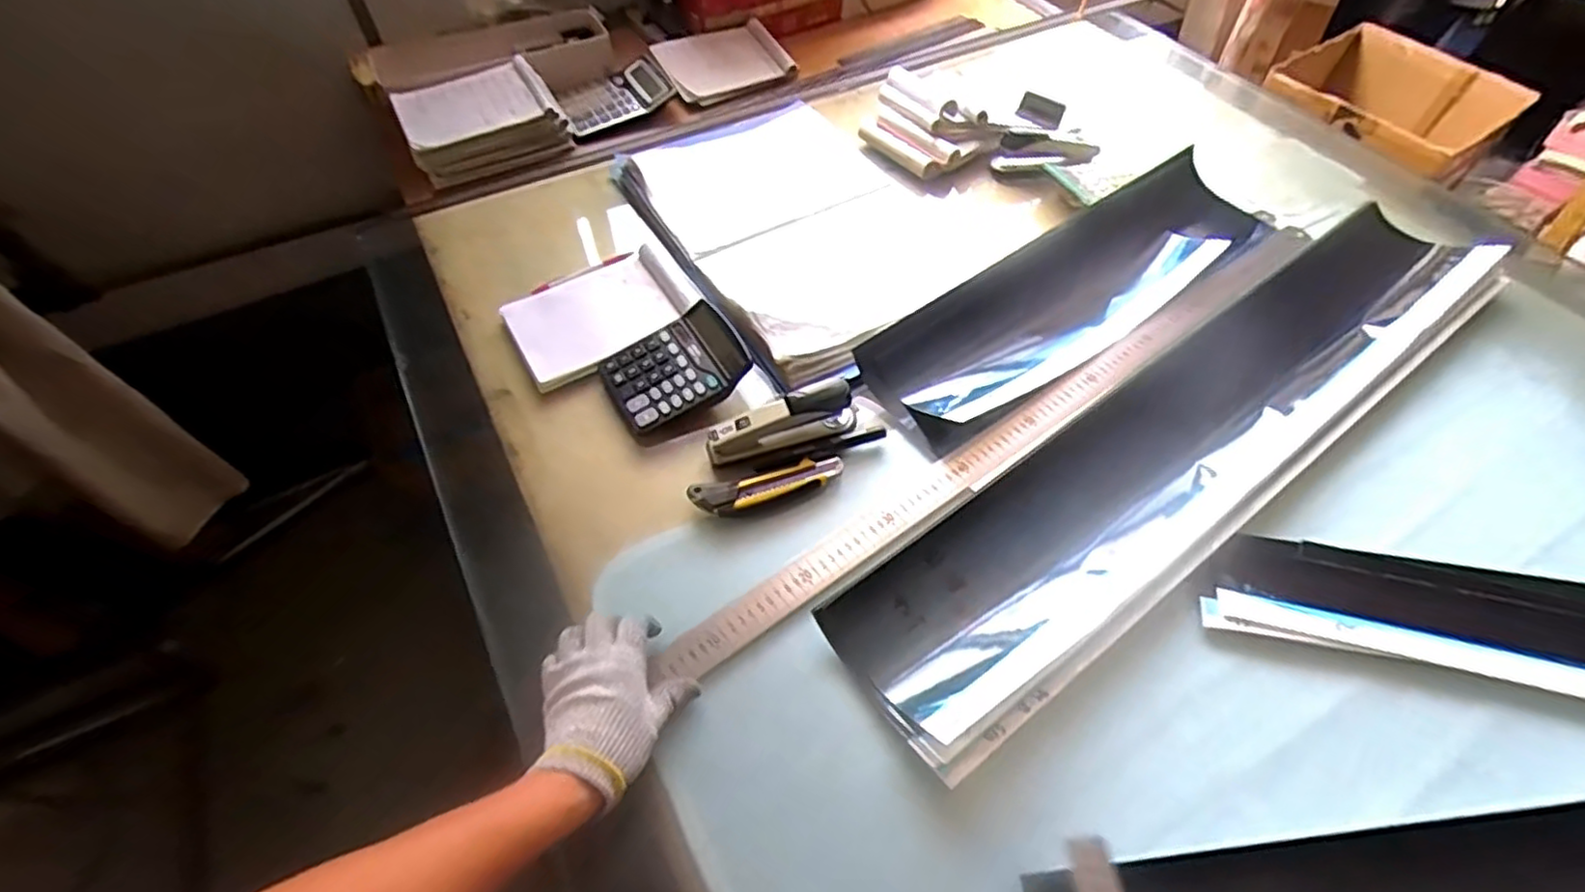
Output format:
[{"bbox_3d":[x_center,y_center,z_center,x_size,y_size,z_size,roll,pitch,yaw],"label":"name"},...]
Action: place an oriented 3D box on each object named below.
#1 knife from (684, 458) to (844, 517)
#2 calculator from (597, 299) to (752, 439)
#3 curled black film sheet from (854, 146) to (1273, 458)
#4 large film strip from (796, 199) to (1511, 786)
[{"bbox_3d":[-0.022,0.037,0.659,0.147,0.024,0.037,-16,55,-12],"label":"knife"},{"bbox_3d":[-0.126,-0.086,0.731,0.145,0.033,0.119,-28,58,-19],"label":"calculator"},{"bbox_3d":[0.355,-0.196,0.833,0.603,0.059,0.164,-32,59,-21],"label":"curled black film sheet"},{"bbox_3d":[0.425,-0.032,0.694,0.905,0.044,0.186,-32,64,-19],"label":"large film strip"}]

